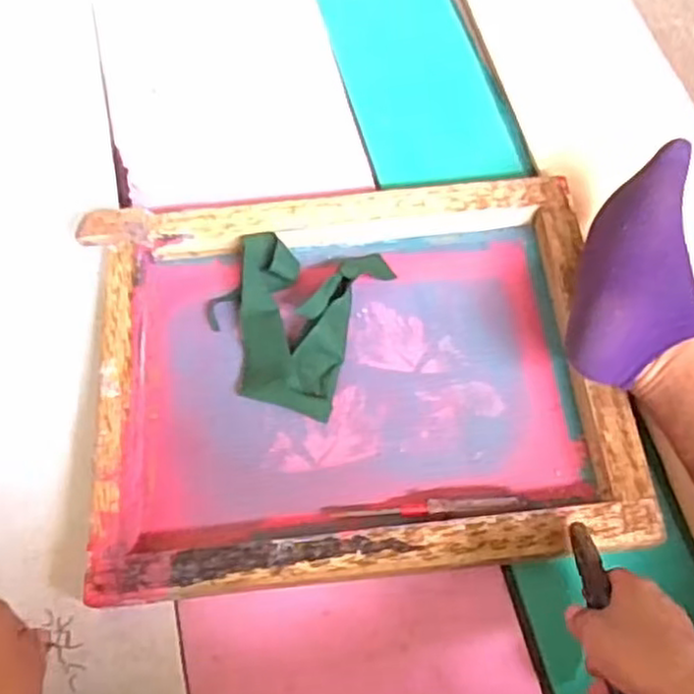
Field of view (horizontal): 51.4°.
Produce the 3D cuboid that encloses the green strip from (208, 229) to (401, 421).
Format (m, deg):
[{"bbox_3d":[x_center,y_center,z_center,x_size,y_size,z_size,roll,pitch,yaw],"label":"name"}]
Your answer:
[{"bbox_3d":[-0.057,-0.033,0.707,0.146,0.033,0.177,20,68,10],"label":"green strip"}]

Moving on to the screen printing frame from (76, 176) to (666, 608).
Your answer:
[{"bbox_3d":[0.007,0.019,0.677,0.466,0.037,0.377,-6,66,-1],"label":"screen printing frame"}]

